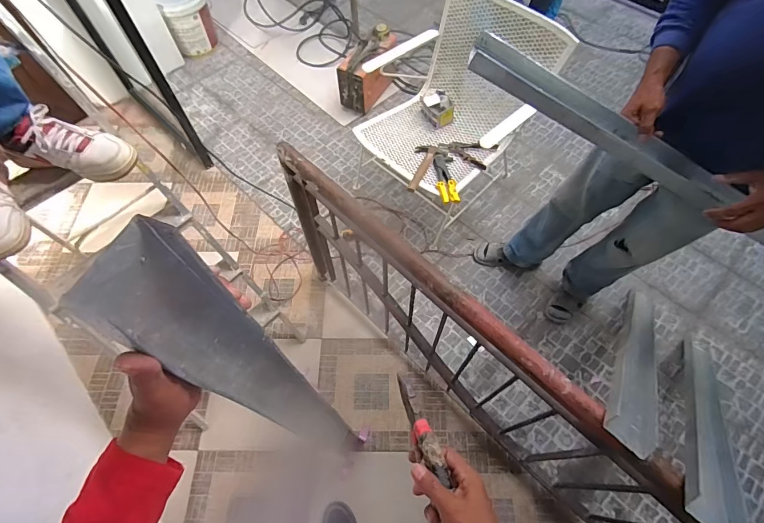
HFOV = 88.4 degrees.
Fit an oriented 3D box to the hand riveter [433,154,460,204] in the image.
[{"bbox_3d":[0.252,-0.327,1.539,0.082,0.021,0.269,6,51,-8],"label":"hand riveter"}]

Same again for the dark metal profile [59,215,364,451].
[{"bbox_3d":[-0.134,0.276,0.729,0.033,1.114,0.084,22,64,16],"label":"dark metal profile"}]

